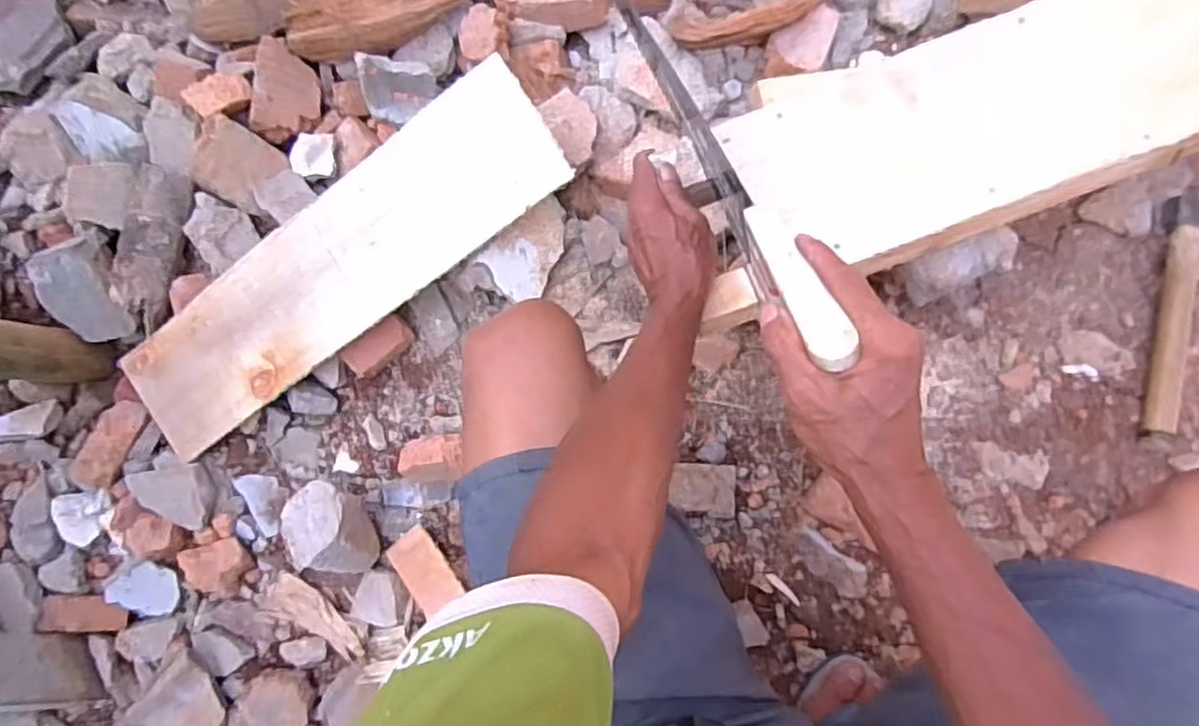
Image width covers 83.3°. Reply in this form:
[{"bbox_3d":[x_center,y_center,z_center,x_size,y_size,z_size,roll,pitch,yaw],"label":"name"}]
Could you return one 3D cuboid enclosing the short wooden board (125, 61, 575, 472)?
[{"bbox_3d":[-0.300,-0.104,0.760,0.581,0.017,0.150,-34,89,11],"label":"short wooden board"}]

